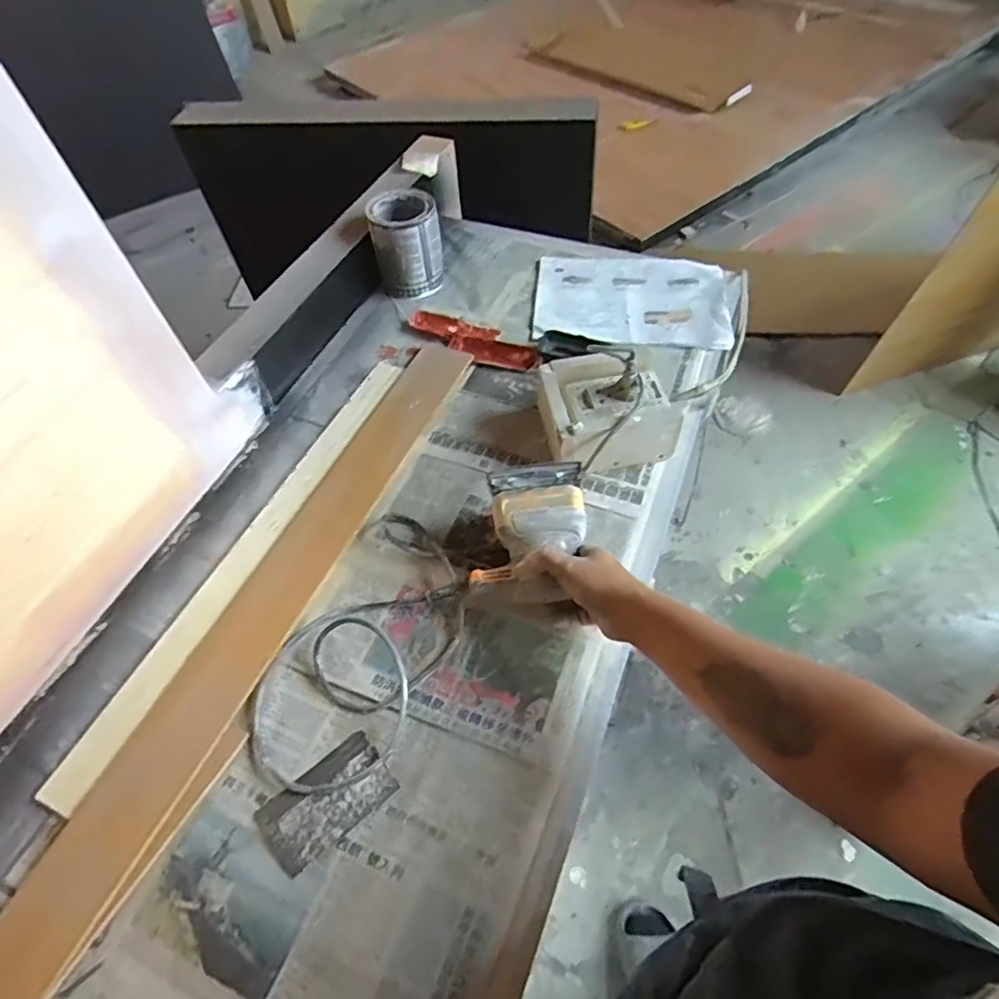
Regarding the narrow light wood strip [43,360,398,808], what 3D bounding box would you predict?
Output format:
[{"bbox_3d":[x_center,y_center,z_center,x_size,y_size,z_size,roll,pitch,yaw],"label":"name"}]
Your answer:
[{"bbox_3d":[-0.298,0.047,0.738,0.049,0.016,0.637,18,59,16],"label":"narrow light wood strip"}]

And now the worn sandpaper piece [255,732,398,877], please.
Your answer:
[{"bbox_3d":[-0.162,0.281,0.563,0.120,0.010,0.068,-35,60,-19],"label":"worn sandpaper piece"}]

